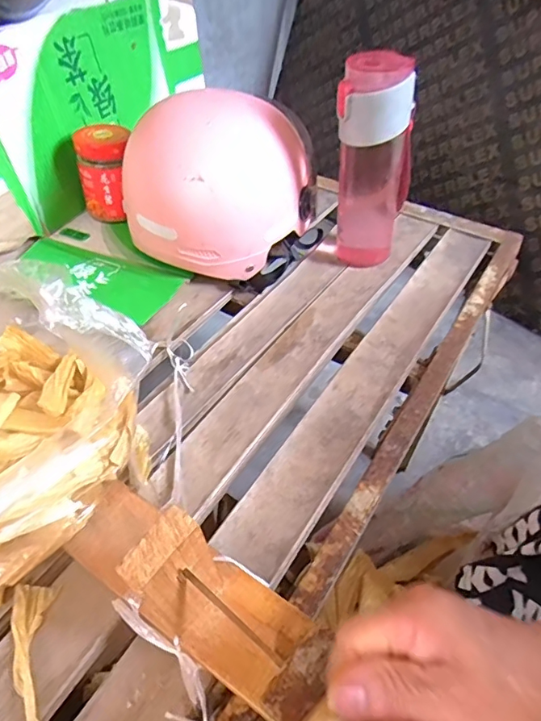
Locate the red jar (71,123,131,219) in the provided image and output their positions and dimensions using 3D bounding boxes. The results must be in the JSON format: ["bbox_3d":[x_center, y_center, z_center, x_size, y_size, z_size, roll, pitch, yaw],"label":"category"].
[{"bbox_3d":[-0.210,-0.241,0.642,0.065,0.098,0.057,14,49,11],"label":"red jar"}]

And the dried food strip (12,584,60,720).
[{"bbox_3d":[-0.154,0.191,0.319,0.025,0.010,0.092,-8,48,-9],"label":"dried food strip"}]

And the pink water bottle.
[{"bbox_3d":[0.115,-0.215,0.562,0.086,0.220,0.066,13,48,10],"label":"pink water bottle"}]

